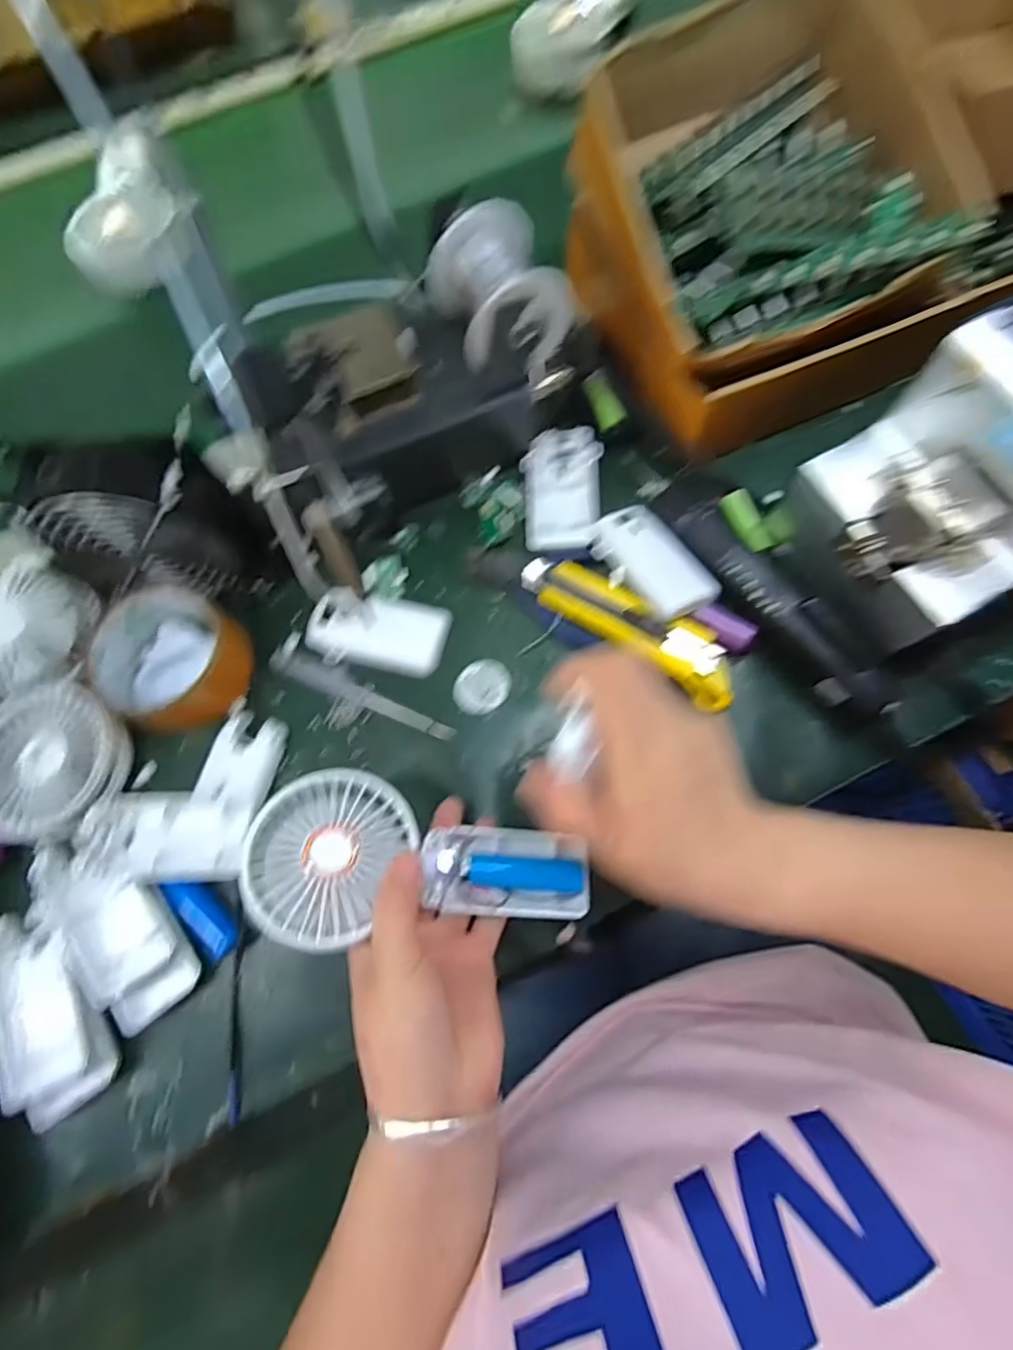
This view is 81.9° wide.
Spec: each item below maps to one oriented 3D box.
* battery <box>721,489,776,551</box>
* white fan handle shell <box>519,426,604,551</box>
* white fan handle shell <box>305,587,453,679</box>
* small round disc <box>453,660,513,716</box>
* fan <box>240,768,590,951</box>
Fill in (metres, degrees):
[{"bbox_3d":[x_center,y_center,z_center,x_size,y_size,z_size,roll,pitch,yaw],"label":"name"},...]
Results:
[{"bbox_3d":[0.170,-0.110,0.413,0.015,0.012,0.050,-21,72,-5],"label":"battery"},{"bbox_3d":[0.040,-0.137,0.428,0.055,0.019,0.101,2,71,3],"label":"white fan handle shell"},{"bbox_3d":[-0.090,-0.030,0.405,0.095,0.011,0.051,12,72,7],"label":"white fan handle shell"},{"bbox_3d":[-0.016,0.008,0.395,0.039,0.004,0.037,-1,71,2],"label":"small round disc"},{"bbox_3d":[-0.044,0.101,0.317,0.180,0.024,0.083,9,71,-13],"label":"fan"}]

